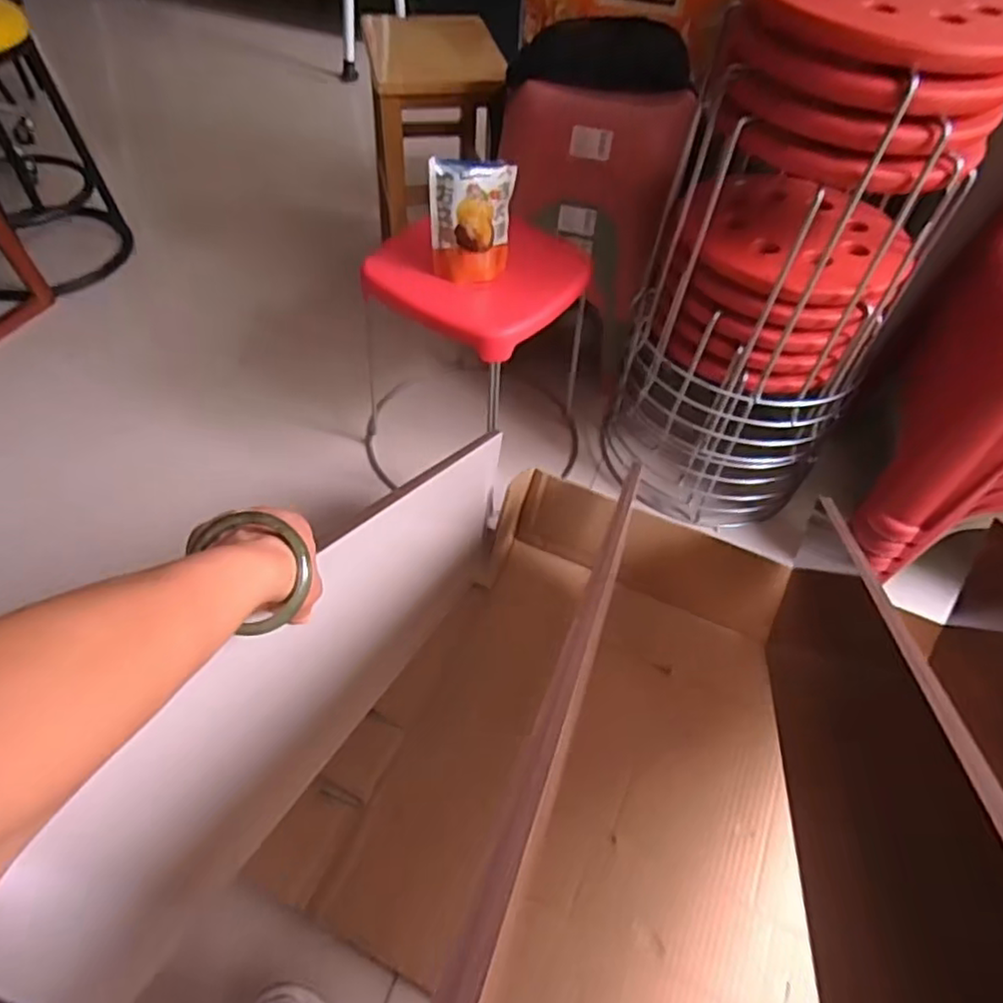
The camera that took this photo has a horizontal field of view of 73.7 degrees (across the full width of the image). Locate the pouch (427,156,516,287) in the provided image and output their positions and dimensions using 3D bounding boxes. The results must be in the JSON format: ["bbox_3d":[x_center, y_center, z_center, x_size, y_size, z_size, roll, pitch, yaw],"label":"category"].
[{"bbox_3d":[-0.042,-0.367,0.882,0.120,0.146,0.044,-5,52,-8],"label":"pouch"}]

